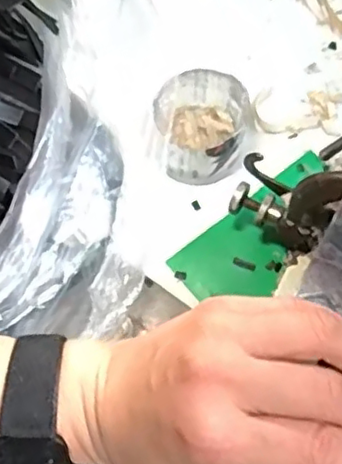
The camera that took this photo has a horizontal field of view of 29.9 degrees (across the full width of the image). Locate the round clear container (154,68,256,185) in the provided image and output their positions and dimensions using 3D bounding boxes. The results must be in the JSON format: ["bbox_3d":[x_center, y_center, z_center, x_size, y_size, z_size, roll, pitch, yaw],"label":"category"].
[{"bbox_3d":[0.026,-0.077,0.471,0.069,0.060,0.073,0,64,0],"label":"round clear container"}]

